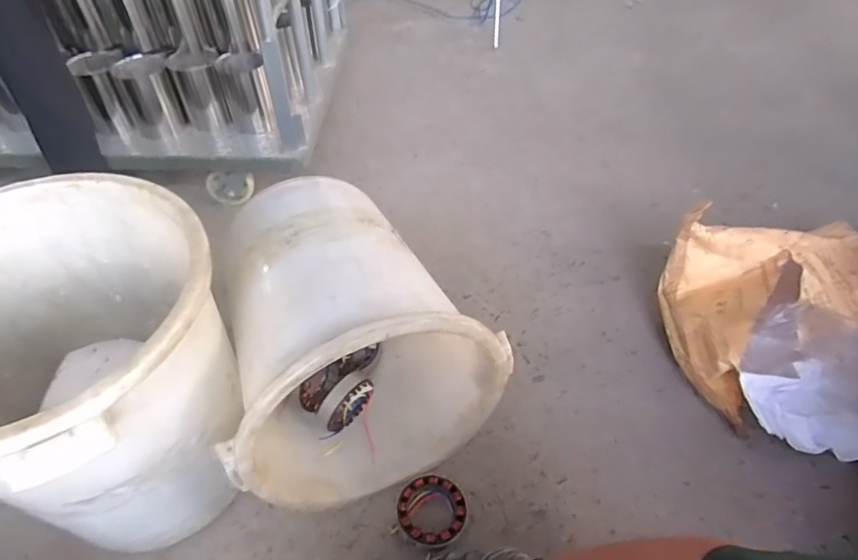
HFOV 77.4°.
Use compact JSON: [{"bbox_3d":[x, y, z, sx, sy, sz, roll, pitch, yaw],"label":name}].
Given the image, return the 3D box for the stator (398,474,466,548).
[{"bbox_3d":[0.006,0.383,0.893,0.113,0.038,0.112,1,49,-1],"label":"stator"}]

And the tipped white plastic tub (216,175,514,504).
[{"bbox_3d":[-0.172,0.073,0.936,0.425,0.413,0.502,-20,52,-18],"label":"tipped white plastic tub"}]

